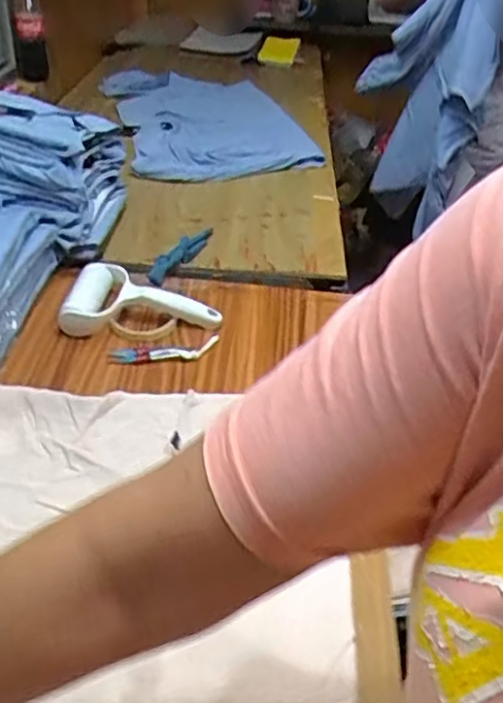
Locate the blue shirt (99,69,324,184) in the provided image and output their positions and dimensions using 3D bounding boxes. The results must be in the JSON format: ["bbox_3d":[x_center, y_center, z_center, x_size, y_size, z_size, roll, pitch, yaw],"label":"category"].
[{"bbox_3d":[-0.101,-0.527,1.430,0.375,0.040,0.677,-7,39,-14],"label":"blue shirt"}]

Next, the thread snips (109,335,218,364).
[{"bbox_3d":[-0.101,0.000,0.780,0.135,0.011,0.034,-11,39,-19],"label":"thread snips"}]

